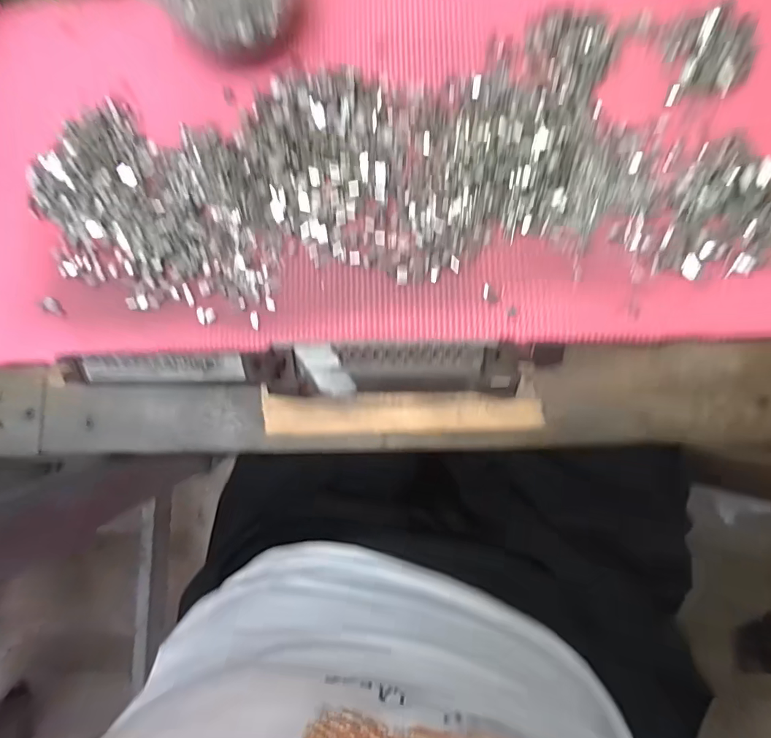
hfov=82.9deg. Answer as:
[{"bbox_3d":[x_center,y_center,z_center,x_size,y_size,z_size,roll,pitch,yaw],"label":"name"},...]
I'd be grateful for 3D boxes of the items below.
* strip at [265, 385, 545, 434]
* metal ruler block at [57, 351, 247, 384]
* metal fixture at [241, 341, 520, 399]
[{"bbox_3d":[0.008,0.029,0.276,0.173,0.010,0.029,2,87,6],"label":"strip"},{"bbox_3d":[-0.151,-0.001,0.278,0.128,0.005,0.020,-1,113,10],"label":"metal ruler block"},{"bbox_3d":[-0.002,0.001,0.266,0.159,0.019,0.030,-1,87,6],"label":"metal fixture"}]

